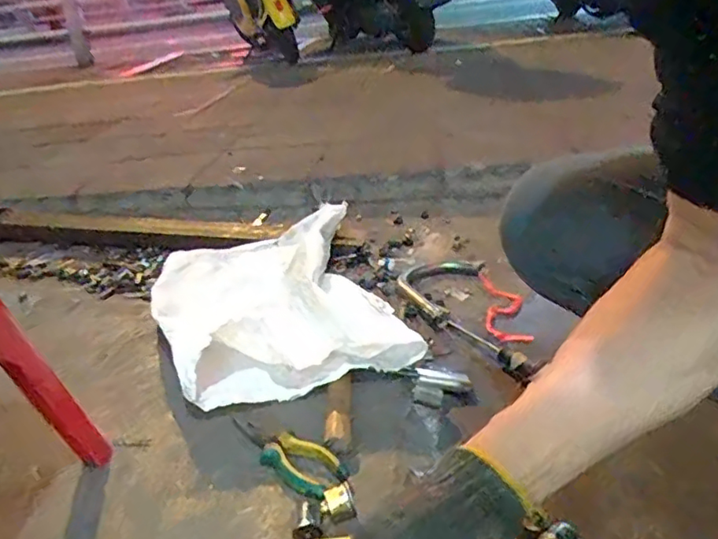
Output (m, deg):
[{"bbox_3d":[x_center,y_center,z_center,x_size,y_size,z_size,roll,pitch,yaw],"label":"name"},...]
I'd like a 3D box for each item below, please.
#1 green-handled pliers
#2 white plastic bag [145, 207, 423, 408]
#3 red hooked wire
[{"bbox_3d":[-0.044,0.200,0.585,0.054,0.016,0.132,-29,37,-36],"label":"green-handled pliers"},{"bbox_3d":[-0.138,0.020,0.875,0.307,0.094,0.465,-11,30,-10],"label":"white plastic bag"},{"bbox_3d":[0.223,0.055,0.918,0.059,0.016,0.230,-7,21,9],"label":"red hooked wire"}]

